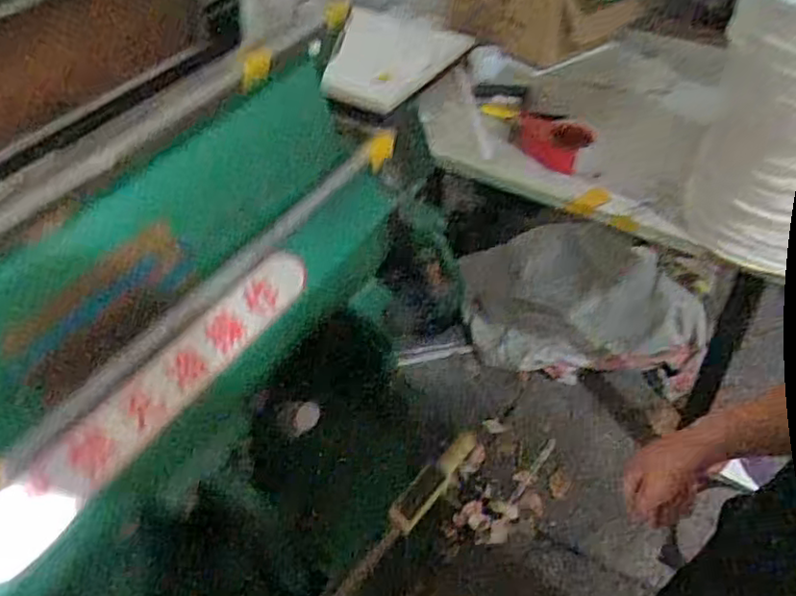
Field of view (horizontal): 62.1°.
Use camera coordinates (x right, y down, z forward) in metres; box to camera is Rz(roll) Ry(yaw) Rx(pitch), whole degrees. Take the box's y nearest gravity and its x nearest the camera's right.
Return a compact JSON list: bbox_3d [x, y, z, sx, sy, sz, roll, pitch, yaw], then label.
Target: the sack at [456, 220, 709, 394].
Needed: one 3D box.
[{"bbox_3d":[0.487,0.015,1.866,0.684,0.194,0.379,6,45,10],"label":"sack"}]

